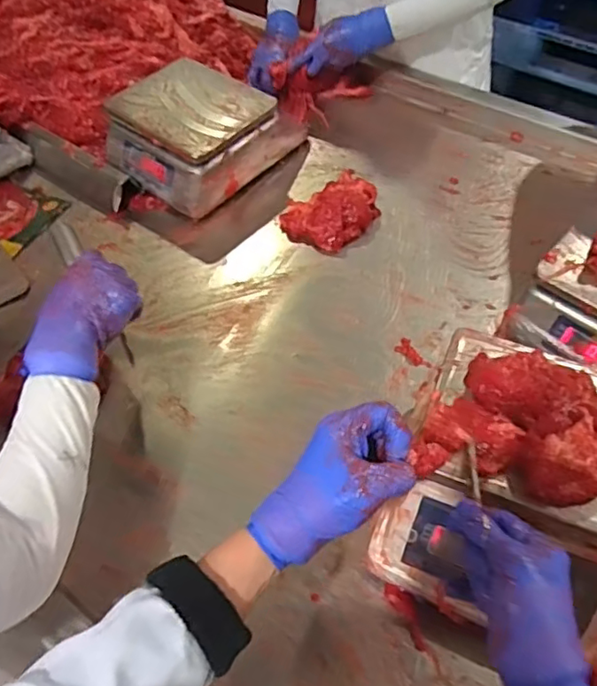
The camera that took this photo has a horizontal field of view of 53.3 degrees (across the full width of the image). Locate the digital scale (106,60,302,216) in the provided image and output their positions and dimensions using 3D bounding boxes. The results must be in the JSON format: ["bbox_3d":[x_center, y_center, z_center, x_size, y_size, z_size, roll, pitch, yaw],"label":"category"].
[{"bbox_3d":[-0.170,-0.356,0.979,0.229,0.097,0.227,31,61,23],"label":"digital scale"}]

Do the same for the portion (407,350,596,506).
[{"bbox_3d":[0.204,0.063,0.515,0.166,0.040,0.136,14,56,13],"label":"portion"}]

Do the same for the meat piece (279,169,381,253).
[{"bbox_3d":[0.051,-0.208,0.921,0.118,0.046,0.147,38,64,26],"label":"meat piece"}]

